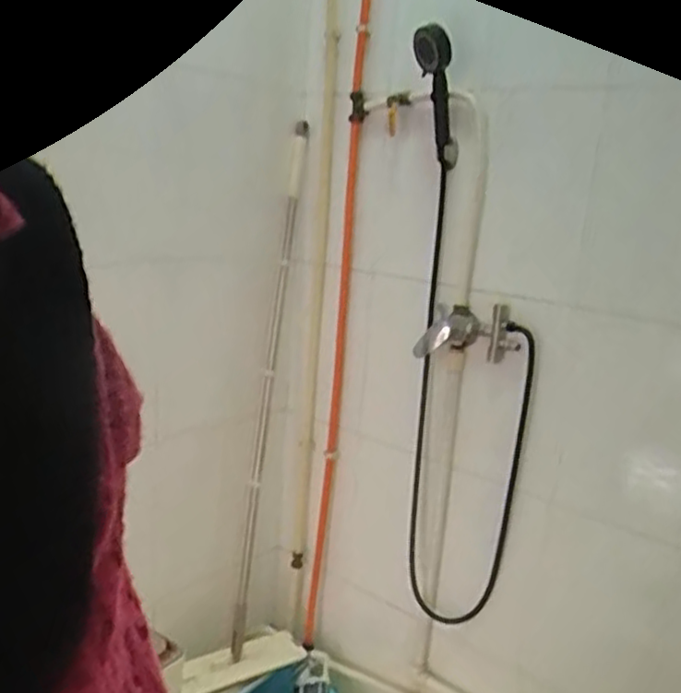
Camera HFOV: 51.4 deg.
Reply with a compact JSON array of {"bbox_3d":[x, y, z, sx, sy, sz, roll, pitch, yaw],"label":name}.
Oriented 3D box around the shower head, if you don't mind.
[{"bbox_3d":[0.174,-0.483,1.362,0.081,0.236,0.083,7,13,9],"label":"shower head"}]

